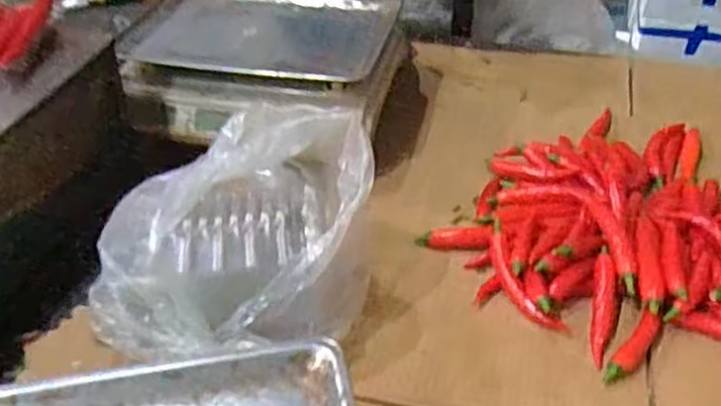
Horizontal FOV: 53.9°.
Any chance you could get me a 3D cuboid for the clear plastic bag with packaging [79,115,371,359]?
[{"bbox_3d":[-0.101,0.016,0.622,0.208,0.158,0.227,13,42,14],"label":"clear plastic bag with packaging"}]

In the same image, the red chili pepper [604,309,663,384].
[{"bbox_3d":[0.237,0.125,0.614,0.021,0.016,0.082,30,49,30],"label":"red chili pepper"}]

